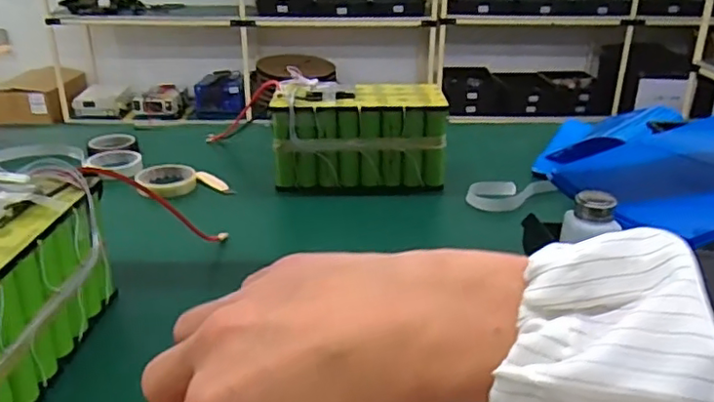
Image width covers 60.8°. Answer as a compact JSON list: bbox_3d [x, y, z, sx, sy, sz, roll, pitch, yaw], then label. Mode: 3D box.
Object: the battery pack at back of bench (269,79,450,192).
[{"bbox_3d":[0.004,-0.107,1.003,0.270,0.157,0.104,1,24,-1],"label":"battery pack at back of bench"}]

